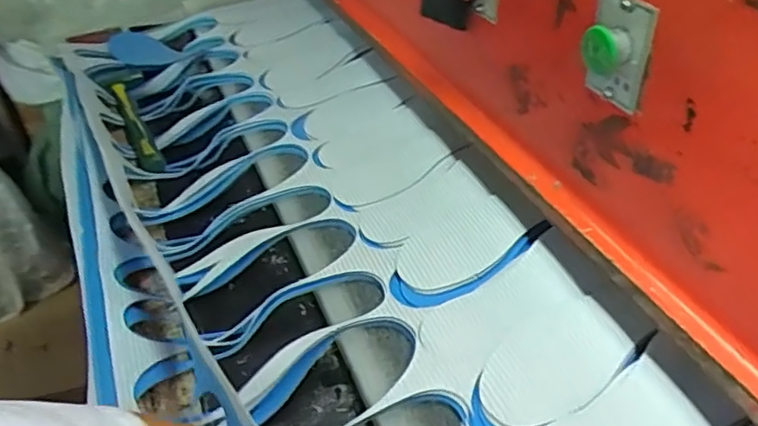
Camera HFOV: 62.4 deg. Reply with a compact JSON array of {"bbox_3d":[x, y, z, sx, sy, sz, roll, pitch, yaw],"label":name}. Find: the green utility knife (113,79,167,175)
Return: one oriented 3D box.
[{"bbox_3d":[-0.365,-0.132,0.932,0.030,0.032,0.240,-24,43,-19],"label":"green utility knife"}]

